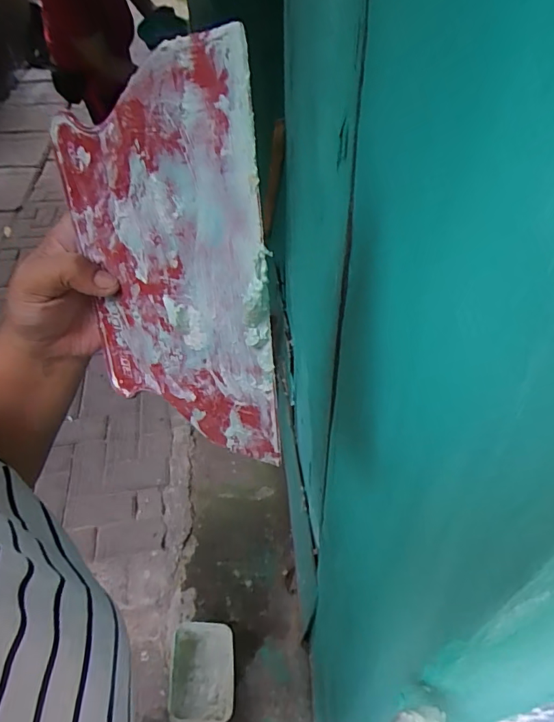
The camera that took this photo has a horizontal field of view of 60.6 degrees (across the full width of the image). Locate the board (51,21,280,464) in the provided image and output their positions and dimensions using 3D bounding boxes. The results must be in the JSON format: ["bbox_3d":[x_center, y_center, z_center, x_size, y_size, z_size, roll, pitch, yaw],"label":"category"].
[{"bbox_3d":[-0.066,-0.050,0.276,0.147,0.210,0.008,6,24,35],"label":"board"}]

